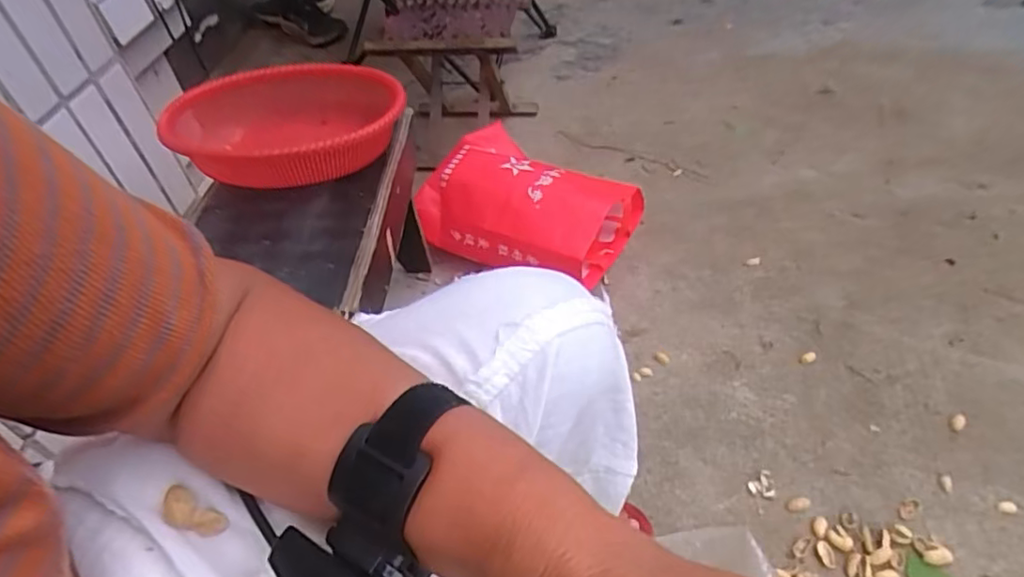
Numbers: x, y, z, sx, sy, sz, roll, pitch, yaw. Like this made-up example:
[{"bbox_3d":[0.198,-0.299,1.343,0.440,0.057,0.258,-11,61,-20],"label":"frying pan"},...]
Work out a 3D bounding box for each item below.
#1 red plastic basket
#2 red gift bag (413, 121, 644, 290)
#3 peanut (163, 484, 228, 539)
[{"bbox_3d":[-0.285,-0.216,0.777,0.267,0.072,0.241,-3,44,4],"label":"red plastic basket"},{"bbox_3d":[0.041,-0.158,1.083,0.337,0.155,0.269,14,48,21],"label":"red gift bag"},{"bbox_3d":[-0.148,0.106,0.276,0.031,0.011,0.014,33,47,-7],"label":"peanut"}]

